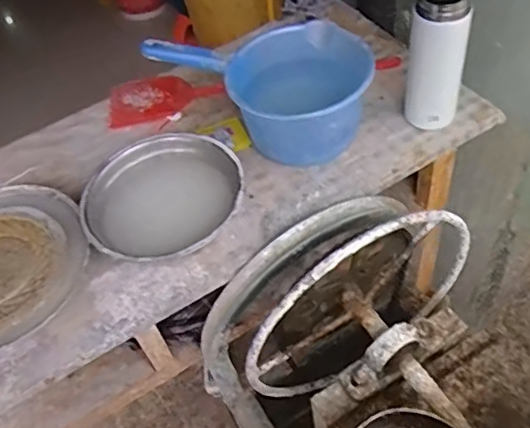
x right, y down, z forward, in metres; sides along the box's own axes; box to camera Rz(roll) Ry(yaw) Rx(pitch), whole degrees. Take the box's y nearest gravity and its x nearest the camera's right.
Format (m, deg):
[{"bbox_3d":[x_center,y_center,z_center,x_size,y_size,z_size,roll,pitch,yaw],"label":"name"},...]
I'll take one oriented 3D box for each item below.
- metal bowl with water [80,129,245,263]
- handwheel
[{"bbox_3d":[-0.117,-0.022,0.685,0.182,0.055,0.182,-4,51,4],"label":"metal bowl with water"},{"bbox_3d":[0.111,0.110,0.632,0.295,0.281,0.068,-30,55,-18],"label":"handwheel"}]

